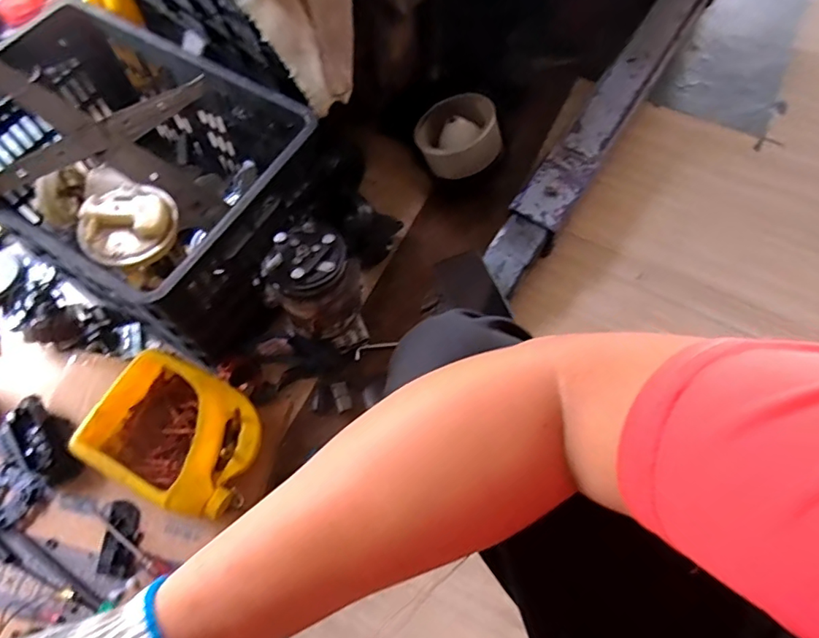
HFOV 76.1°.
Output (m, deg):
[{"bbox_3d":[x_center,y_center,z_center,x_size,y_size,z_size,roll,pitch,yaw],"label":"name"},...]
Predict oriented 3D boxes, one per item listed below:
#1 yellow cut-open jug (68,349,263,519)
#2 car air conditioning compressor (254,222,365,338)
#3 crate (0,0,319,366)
[{"bbox_3d":[-0.325,0.164,0.744,0.224,0.092,0.175,25,69,10],"label":"yellow cut-open jug"},{"bbox_3d":[-0.139,-0.052,0.766,0.124,0.149,0.114,27,69,11],"label":"car air conditioning compressor"},{"bbox_3d":[-0.419,-0.212,0.799,0.529,0.292,0.335,29,69,12],"label":"crate"}]

